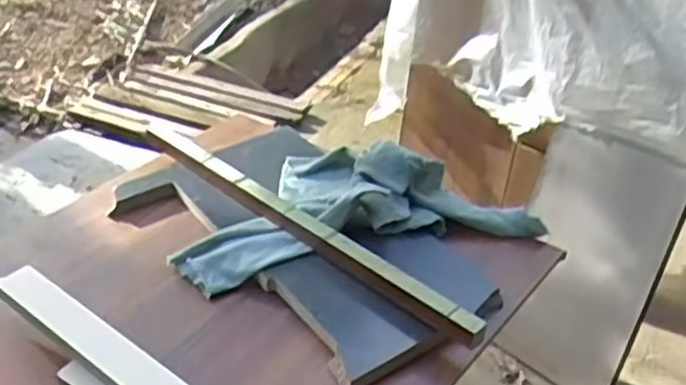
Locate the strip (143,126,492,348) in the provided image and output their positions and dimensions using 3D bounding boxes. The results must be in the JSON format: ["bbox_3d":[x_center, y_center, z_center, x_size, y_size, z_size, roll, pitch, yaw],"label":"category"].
[{"bbox_3d":[-0.057,0.023,0.717,0.456,0.025,0.021,29,41,36],"label":"strip"}]

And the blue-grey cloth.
[{"bbox_3d":[0.005,-0.003,0.758,0.360,0.067,0.173,-8,33,-14],"label":"blue-grey cloth"}]

